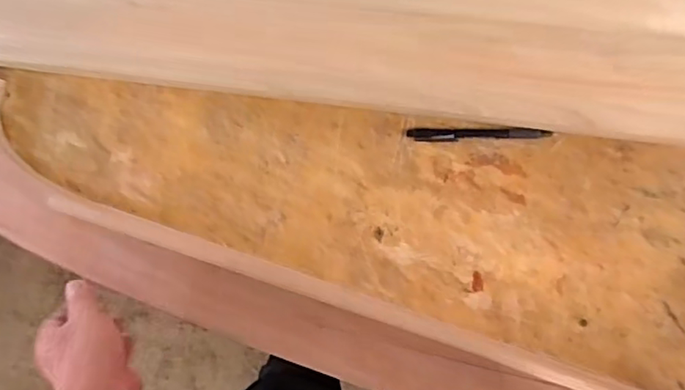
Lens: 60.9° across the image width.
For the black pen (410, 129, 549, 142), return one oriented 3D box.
[{"bbox_3d":[0.127,-0.056,0.547,0.130,0.010,0.013,1,89,6],"label":"black pen"}]

